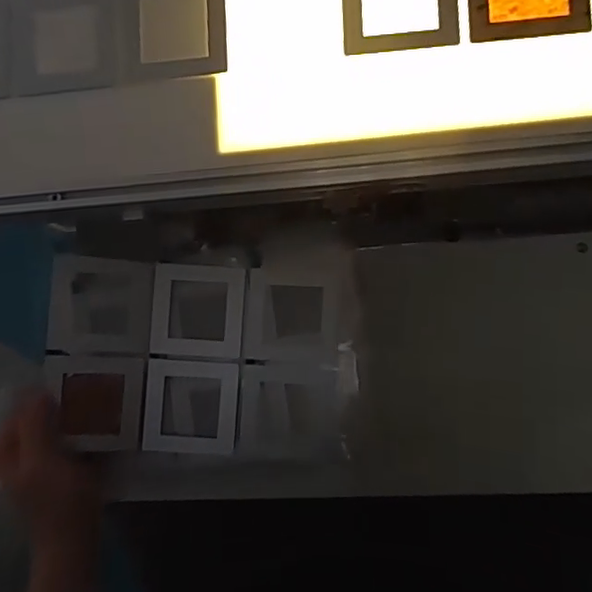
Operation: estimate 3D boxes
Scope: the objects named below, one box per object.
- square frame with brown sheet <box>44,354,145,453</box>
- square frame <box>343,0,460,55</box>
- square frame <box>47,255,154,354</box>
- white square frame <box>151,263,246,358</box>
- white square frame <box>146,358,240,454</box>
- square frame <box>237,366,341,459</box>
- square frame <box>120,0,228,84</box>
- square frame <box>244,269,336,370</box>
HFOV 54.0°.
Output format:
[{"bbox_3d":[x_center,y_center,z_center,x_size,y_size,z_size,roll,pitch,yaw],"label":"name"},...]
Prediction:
[{"bbox_3d":[-0.174,0.094,0.505,0.081,0.005,0.083,3,89,-28],"label":"square frame with brown sheet"},{"bbox_3d":[0.073,-0.213,0.412,0.080,0.004,0.079,-2,85,7],"label":"square frame"},{"bbox_3d":[-0.170,0.009,0.511,0.084,0.005,0.083,4,88,-24],"label":"square frame"},{"bbox_3d":[-0.088,0.014,0.526,0.082,0.009,0.082,3,89,8],"label":"white square frame"},{"bbox_3d":[-0.094,0.100,0.522,0.082,0.010,0.082,2,89,8],"label":"white square frame"},{"bbox_3d":[-0.005,0.104,0.516,0.089,0.010,0.080,2,89,8],"label":"square frame"},{"bbox_3d":[-0.093,-0.202,0.435,0.082,0.004,0.082,-3,85,7],"label":"square frame"},{"bbox_3d":[-0.003,0.019,0.520,0.084,0.012,0.083,4,89,8],"label":"square frame"}]

